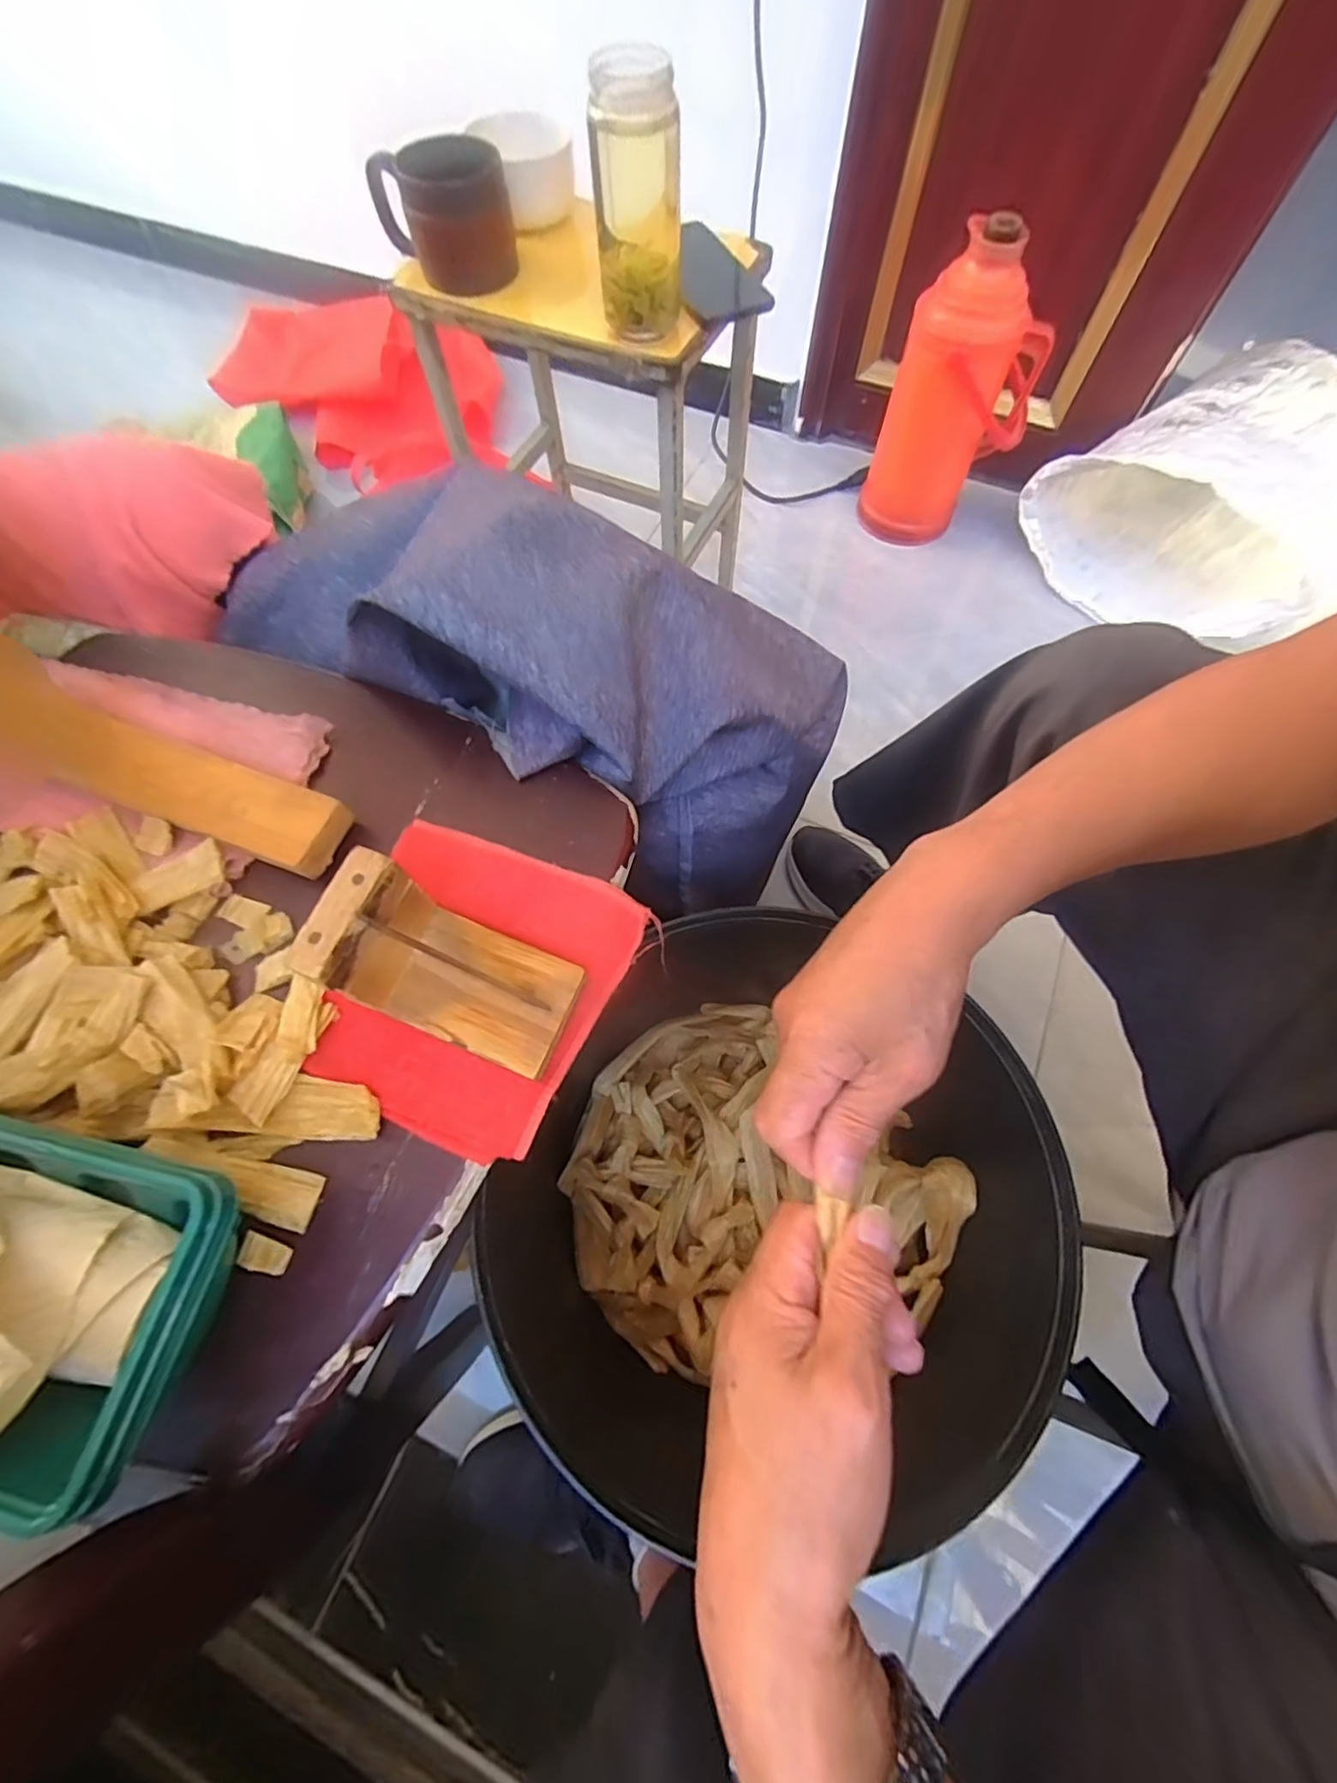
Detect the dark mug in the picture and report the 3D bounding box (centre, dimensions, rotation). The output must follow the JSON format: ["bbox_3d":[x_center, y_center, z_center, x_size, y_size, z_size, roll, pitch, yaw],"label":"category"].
[{"bbox_3d":[-0.207,-0.628,0.578,0.090,0.105,0.106,-38,72,-14],"label":"dark mug"}]

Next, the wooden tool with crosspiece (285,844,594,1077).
[{"bbox_3d":[-0.102,0.037,0.297,0.104,0.078,0.060,20,69,9],"label":"wooden tool with crosspiece"}]

